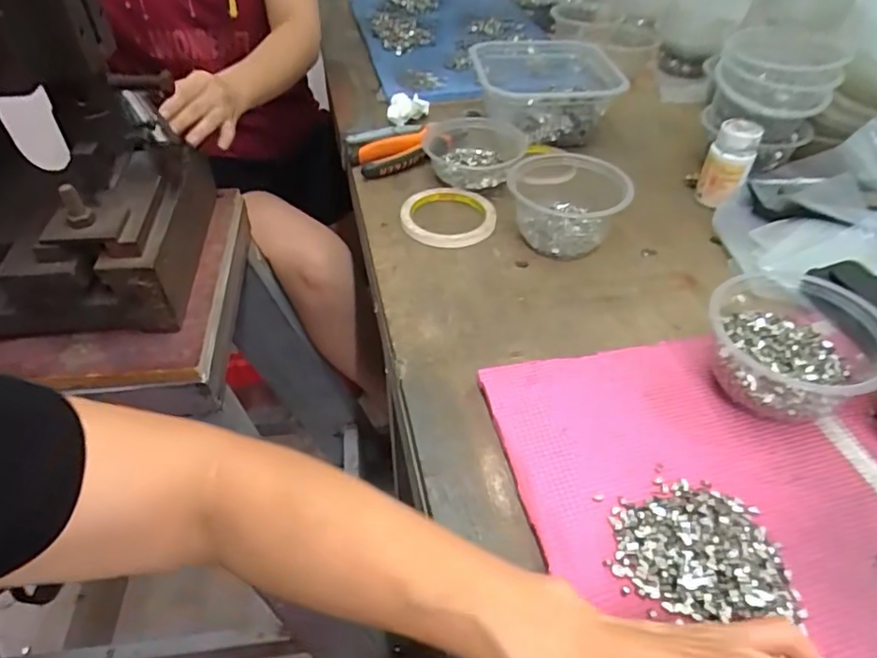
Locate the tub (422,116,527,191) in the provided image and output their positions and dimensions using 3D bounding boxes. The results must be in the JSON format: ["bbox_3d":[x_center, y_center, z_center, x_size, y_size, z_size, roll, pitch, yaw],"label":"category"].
[{"bbox_3d":[0.040,-0.205,0.664,0.120,0.037,0.110,1,44,4],"label":"tub"}]

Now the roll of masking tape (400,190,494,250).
[{"bbox_3d":[0.010,-0.118,0.605,0.096,0.017,0.095,-2,44,2],"label":"roll of masking tape"}]

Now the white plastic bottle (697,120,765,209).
[{"bbox_3d":[0.305,-0.173,0.607,0.046,0.078,0.048,19,48,22],"label":"white plastic bottle"}]

